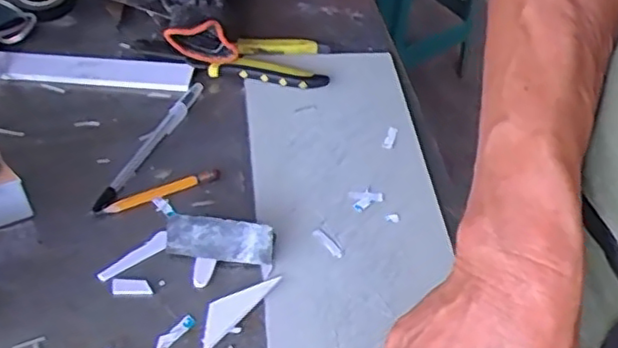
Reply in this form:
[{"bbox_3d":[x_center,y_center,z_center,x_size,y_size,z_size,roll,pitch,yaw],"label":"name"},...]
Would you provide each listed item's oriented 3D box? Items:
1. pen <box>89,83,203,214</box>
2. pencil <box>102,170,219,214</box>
[{"bbox_3d":[-0.124,-0.026,0.518,0.013,0.008,0.149,22,50,12],"label":"pen"},{"bbox_3d":[-0.108,0.012,0.488,0.087,0.007,0.010,-20,54,-22],"label":"pencil"}]

